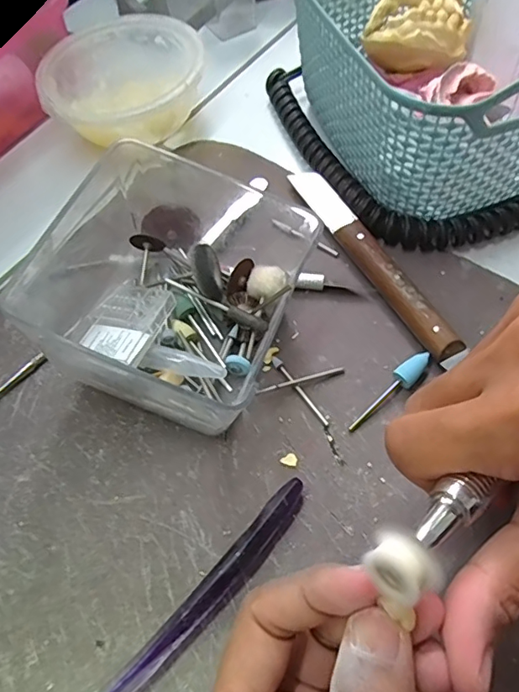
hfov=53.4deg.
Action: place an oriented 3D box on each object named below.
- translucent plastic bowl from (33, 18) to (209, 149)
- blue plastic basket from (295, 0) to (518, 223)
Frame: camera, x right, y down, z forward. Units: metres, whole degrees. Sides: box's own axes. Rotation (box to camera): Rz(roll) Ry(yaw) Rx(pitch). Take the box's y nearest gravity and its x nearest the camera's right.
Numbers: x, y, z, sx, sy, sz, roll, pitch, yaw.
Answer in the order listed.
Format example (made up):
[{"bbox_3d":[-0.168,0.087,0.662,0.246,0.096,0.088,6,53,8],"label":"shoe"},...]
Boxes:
[{"bbox_3d":[-0.085,-0.163,0.331,0.100,0.038,0.093,-2,60,3],"label":"translucent plastic bowl"},{"bbox_3d":[0.095,-0.154,0.288,0.110,0.083,0.167,-19,61,-7],"label":"blue plastic basket"}]

